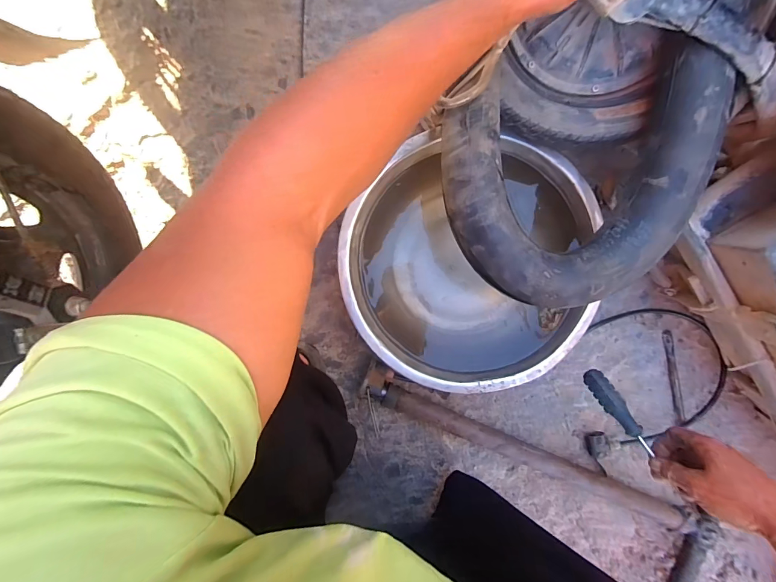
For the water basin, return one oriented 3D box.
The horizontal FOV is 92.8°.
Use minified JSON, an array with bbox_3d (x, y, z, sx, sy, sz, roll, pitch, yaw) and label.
[{"bbox_3d":[0.110,-0.035,0.570,0.350,0.108,0.350,0,92,-1],"label":"water basin"}]

